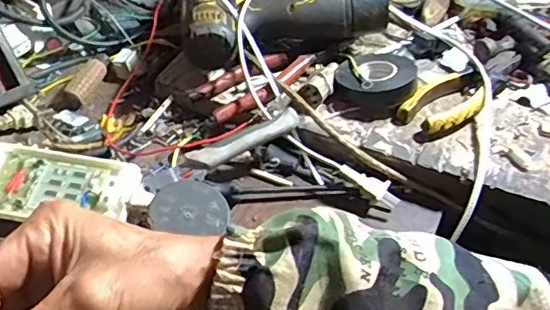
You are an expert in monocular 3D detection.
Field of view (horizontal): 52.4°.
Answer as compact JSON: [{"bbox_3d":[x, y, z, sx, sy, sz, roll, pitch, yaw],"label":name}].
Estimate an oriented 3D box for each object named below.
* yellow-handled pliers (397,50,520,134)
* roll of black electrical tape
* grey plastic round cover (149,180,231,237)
[{"bbox_3d":[0.176,-0.064,0.524,0.054,0.018,0.154,34,53,28],"label":"yellow-handled pliers"},{"bbox_3d":[0.094,-0.069,0.520,0.069,0.030,0.067,5,45,3],"label":"roll of black electrical tape"},{"bbox_3d":[-0.062,0.039,0.403,0.053,0.004,0.049,5,60,-8],"label":"grey plastic round cover"}]

